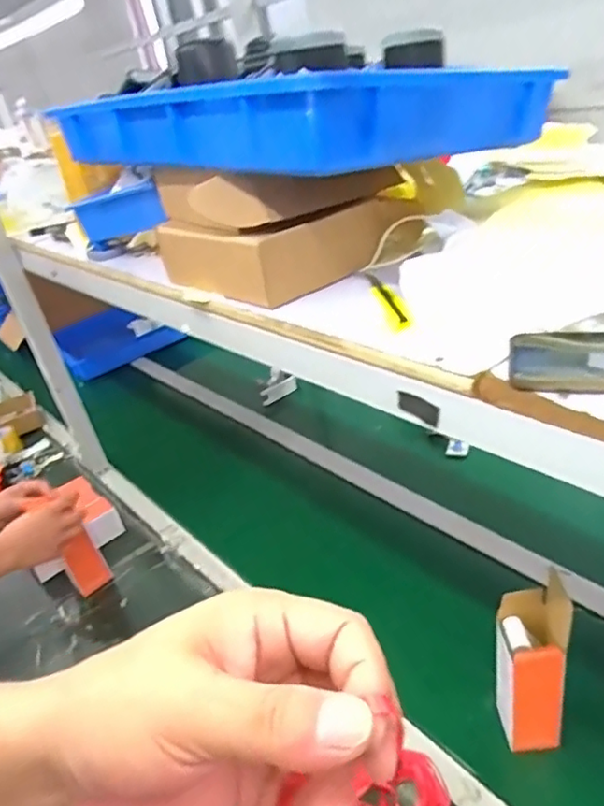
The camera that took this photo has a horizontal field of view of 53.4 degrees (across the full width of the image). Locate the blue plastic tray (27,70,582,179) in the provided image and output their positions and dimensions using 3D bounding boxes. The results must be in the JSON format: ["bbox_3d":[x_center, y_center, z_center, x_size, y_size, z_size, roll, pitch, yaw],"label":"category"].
[{"bbox_3d":[-0.028,-0.316,0.672,0.316,0.077,0.498,-33,36,-33],"label":"blue plastic tray"}]

